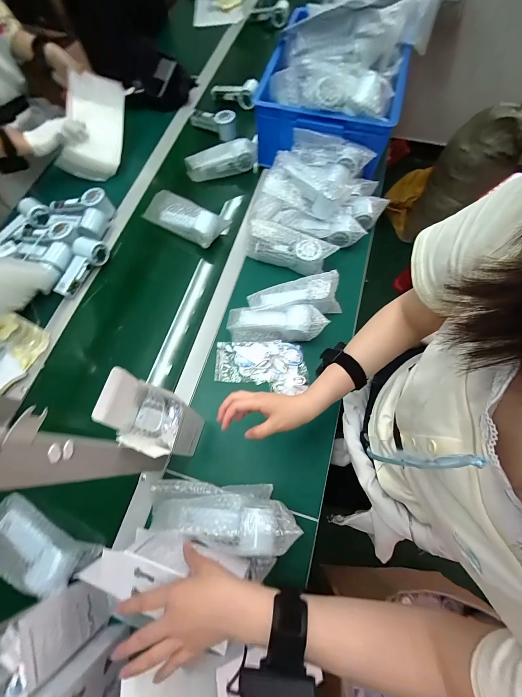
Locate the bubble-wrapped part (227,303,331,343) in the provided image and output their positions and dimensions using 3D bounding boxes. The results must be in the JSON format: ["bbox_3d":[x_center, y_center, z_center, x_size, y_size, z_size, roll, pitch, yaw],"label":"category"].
[{"bbox_3d":[0.031,-0.055,0.607,0.198,0.064,0.071,-1,69,13],"label":"bubble-wrapped part"}]

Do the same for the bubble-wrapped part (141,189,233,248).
[{"bbox_3d":[-0.198,-0.336,0.720,0.212,0.051,0.091,25,72,9],"label":"bubble-wrapped part"}]

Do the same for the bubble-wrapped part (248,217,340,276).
[{"bbox_3d":[0.068,-0.239,0.670,0.209,0.070,0.071,16,70,6],"label":"bubble-wrapped part"}]

